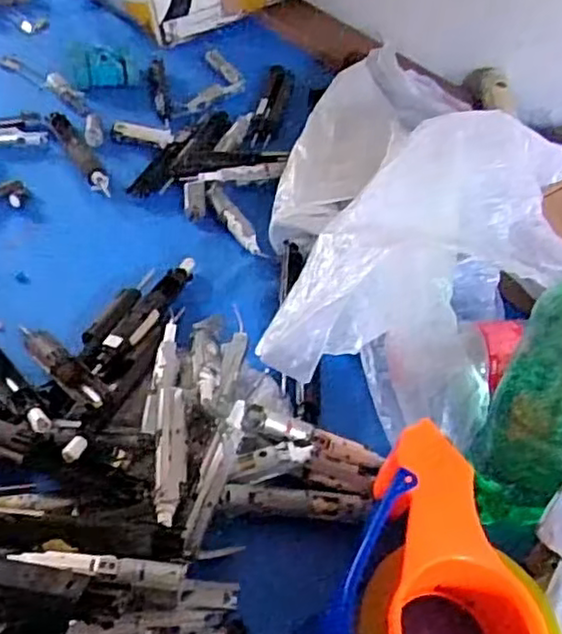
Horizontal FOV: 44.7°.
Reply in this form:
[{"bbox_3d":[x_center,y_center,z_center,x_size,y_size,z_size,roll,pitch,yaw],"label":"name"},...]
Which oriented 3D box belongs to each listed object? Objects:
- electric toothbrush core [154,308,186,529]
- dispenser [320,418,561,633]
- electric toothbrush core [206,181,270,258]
[{"bbox_3d":[-0.073,0.057,0.448,0.019,0.026,0.168,-3,47,-9],"label":"electric toothbrush core"},{"bbox_3d":[0.074,0.149,0.375,0.112,0.058,0.170,-11,64,-16],"label":"dispenser"},{"bbox_3d":[-0.045,-0.093,0.643,0.019,0.009,0.113,-18,51,-21],"label":"electric toothbrush core"}]

